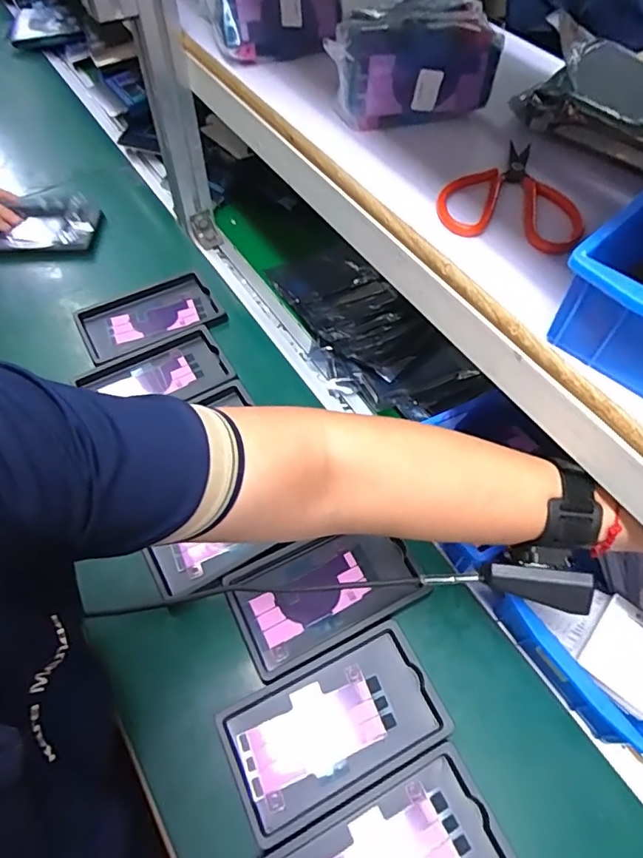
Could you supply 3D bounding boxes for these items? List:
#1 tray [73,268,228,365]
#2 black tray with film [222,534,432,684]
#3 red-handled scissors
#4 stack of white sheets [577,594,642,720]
[{"bbox_3d":[-0.207,-0.136,0.633,0.158,0.021,0.095,-24,60,-18],"label":"tray"},{"bbox_3d":[0.004,0.138,0.456,0.155,0.017,0.093,-22,60,-17],"label":"black tray with film"},{"bbox_3d":[0.145,-0.177,0.400,0.108,0.018,0.112,11,56,5],"label":"red-handled scissors"},{"bbox_3d":[0.232,0.169,0.395,0.058,0.011,0.070,37,62,20],"label":"stack of white sheets"}]

